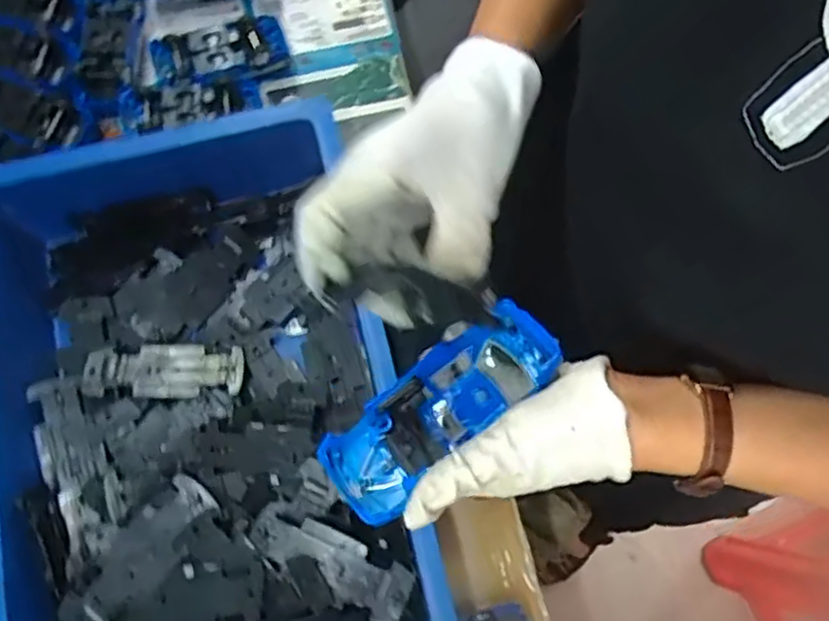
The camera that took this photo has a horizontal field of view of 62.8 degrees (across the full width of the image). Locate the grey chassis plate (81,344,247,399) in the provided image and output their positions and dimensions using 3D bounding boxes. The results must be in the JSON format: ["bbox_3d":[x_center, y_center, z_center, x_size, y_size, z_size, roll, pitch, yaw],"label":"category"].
[{"bbox_3d":[-0.207,0.050,0.567,0.124,0.010,0.049,0,54,-10],"label":"grey chassis plate"}]

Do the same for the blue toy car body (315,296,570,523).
[{"bbox_3d":[0.013,0.052,0.364,0.134,0.037,0.049,-38,78,-11],"label":"blue toy car body"}]

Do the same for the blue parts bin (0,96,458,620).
[{"bbox_3d":[-0.176,0.081,0.547,0.329,0.106,0.443,-16,76,-2],"label":"blue parts bin"}]

